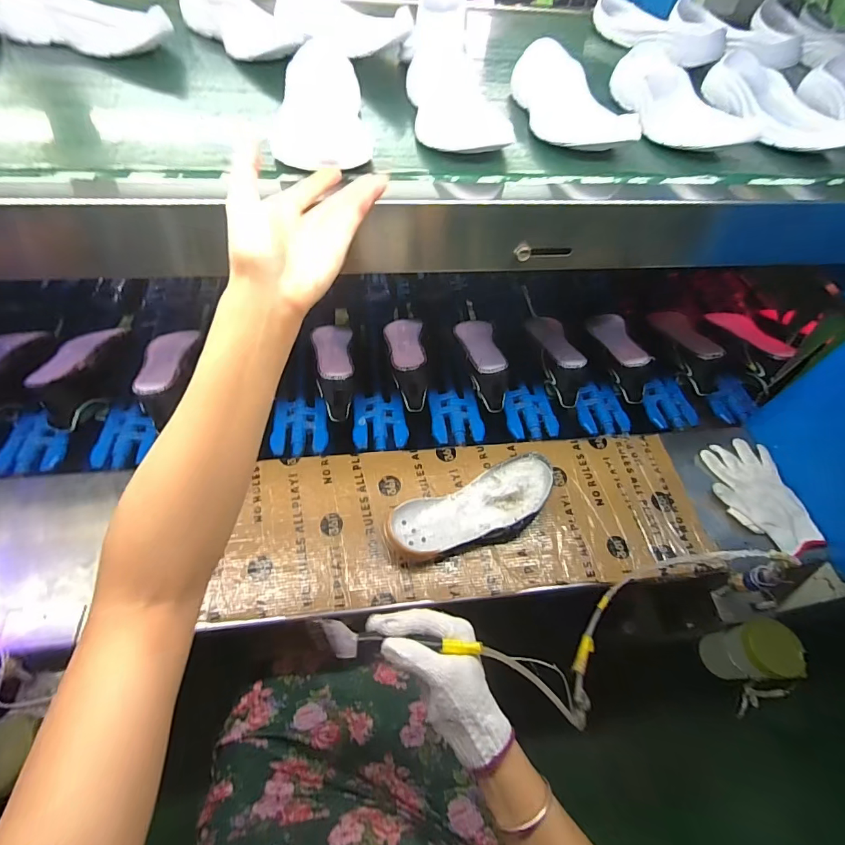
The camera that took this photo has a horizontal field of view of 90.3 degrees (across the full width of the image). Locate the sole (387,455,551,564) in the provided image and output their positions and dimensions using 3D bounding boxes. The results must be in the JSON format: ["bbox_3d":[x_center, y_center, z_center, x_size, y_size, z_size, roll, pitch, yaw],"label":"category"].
[{"bbox_3d":[0.071,0.132,0.607,0.254,0.064,0.098,-20,60,-16],"label":"sole"}]

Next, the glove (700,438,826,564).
[{"bbox_3d":[0.534,0.111,0.670,0.119,0.031,0.191,0,56,-4],"label":"glove"}]

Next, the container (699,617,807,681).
[{"bbox_3d":[0.497,0.352,0.644,0.061,0.137,0.076,-6,57,-8],"label":"container"}]

